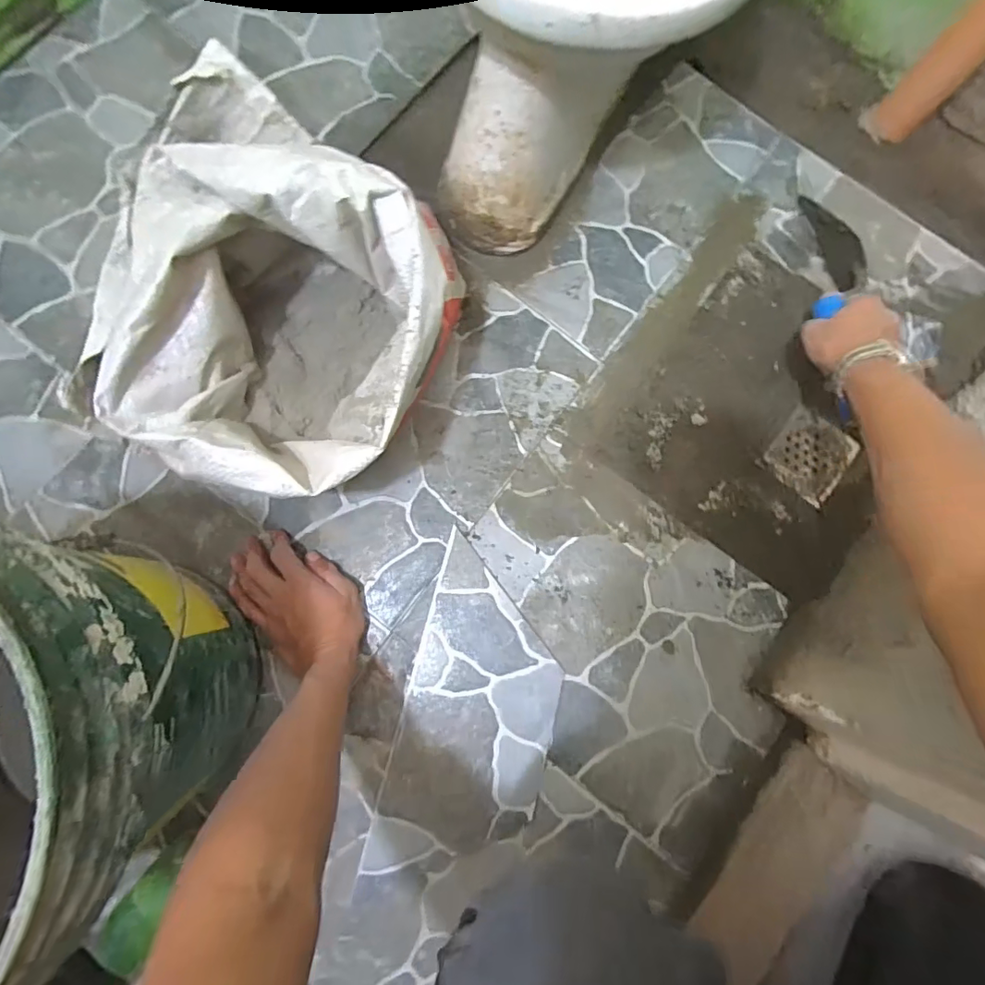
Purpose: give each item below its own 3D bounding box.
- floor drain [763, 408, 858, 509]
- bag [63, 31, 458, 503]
[{"bbox_3d":[0.382,-0.045,0.627,0.085,0.008,0.093,39,82,3],"label":"floor drain"},{"bbox_3d":[-0.190,-0.169,0.503,0.279,0.200,0.336,15,81,-1],"label":"bag"}]

